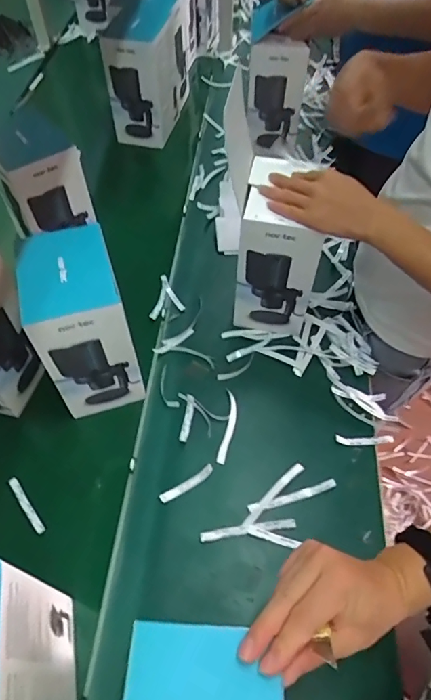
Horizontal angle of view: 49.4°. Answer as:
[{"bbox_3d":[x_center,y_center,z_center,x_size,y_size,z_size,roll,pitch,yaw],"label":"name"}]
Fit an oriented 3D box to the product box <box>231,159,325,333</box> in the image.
[{"bbox_3d":[0.098,-0.153,0.742,0.112,0.245,0.140,8,55,4],"label":"product box"}]

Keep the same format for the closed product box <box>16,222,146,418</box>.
[{"bbox_3d":[-0.181,-0.032,0.660,0.115,0.233,0.139,-14,56,-11],"label":"closed product box"}]

